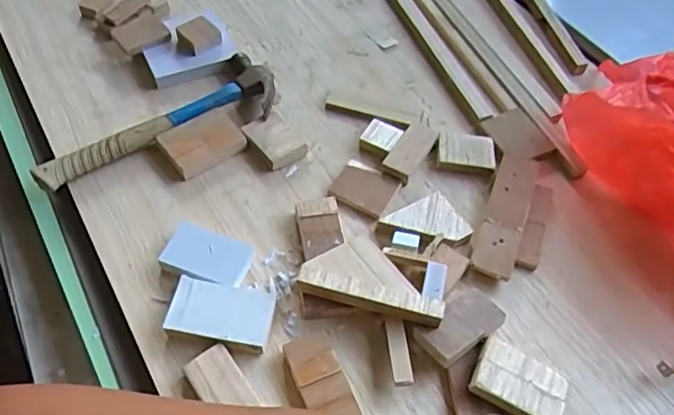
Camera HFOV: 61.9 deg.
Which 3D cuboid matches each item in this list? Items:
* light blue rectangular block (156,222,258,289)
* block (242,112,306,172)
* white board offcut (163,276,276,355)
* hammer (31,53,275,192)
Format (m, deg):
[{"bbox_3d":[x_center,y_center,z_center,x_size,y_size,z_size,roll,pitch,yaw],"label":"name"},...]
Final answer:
[{"bbox_3d":[-0.128,0.049,0.556,0.085,0.022,0.055,17,55,8],"label":"light blue rectangular block"},{"bbox_3d":[-0.071,-0.077,0.645,0.051,0.016,0.066,-34,63,-25],"label":"block"},{"bbox_3d":[-0.107,0.098,0.516,0.092,0.020,0.055,11,55,3],"label":"white board offcut"},{"bbox_3d":[-0.202,-0.104,0.649,0.283,0.029,0.096,-23,59,-19],"label":"hammer"}]

